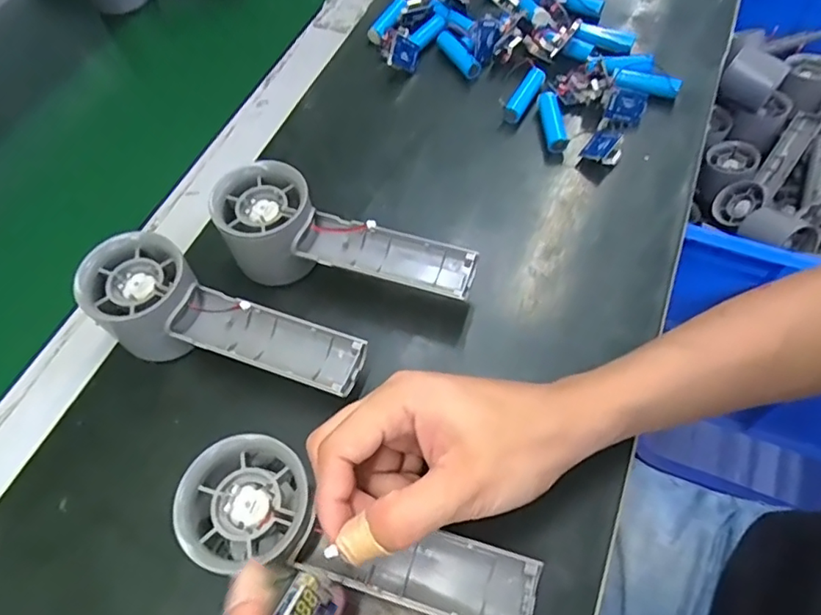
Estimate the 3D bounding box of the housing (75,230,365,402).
[{"bbox_3d":[-0.103,0.015,0.313,0.148,0.064,0.056,22,63,15],"label":"housing"}]

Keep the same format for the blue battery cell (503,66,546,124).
[{"bbox_3d":[0.087,-0.165,0.434,0.017,0.016,0.049,31,86,19],"label":"blue battery cell"}]

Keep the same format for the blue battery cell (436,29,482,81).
[{"bbox_3d":[0.039,-0.206,0.463,0.014,0.017,0.052,-28,63,-13],"label":"blue battery cell"}]

